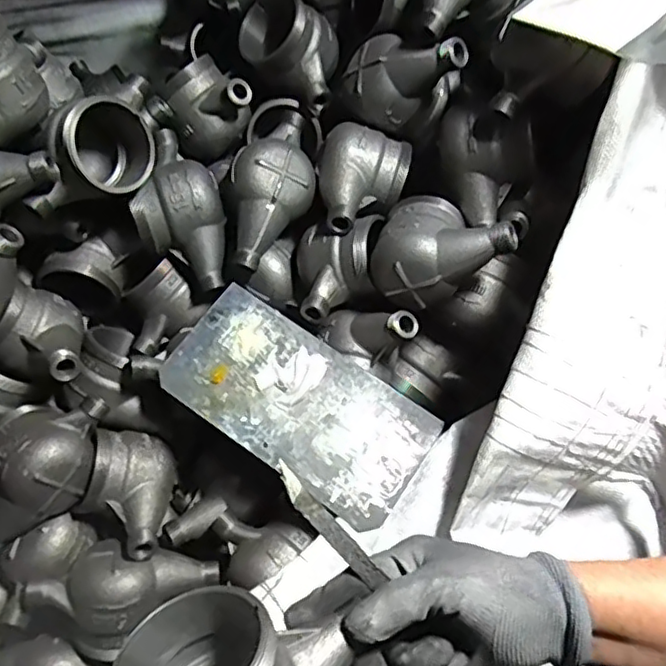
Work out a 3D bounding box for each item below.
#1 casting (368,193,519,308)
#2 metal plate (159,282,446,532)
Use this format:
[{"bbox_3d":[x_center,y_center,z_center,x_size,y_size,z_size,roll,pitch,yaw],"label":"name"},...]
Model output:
[{"bbox_3d":[0.097,-0.074,0.561,0.117,0.067,0.092,18,60,12],"label":"casting"},{"bbox_3d":[-0.031,0.062,0.565,0.237,0.007,0.121,34,71,10],"label":"metal plate"}]

